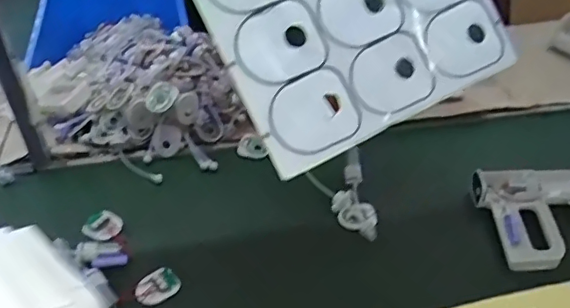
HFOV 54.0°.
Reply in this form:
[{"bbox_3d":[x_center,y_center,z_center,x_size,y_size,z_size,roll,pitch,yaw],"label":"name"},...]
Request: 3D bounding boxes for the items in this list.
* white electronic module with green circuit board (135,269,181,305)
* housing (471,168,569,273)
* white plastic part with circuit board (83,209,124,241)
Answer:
[{"bbox_3d":[-0.183,0.191,0.805,0.061,0.010,0.049,-32,49,-31],"label":"white electronic module with green circuit board"},{"bbox_3d":[0.414,0.100,0.868,0.222,0.051,0.186,0,40,2],"label":"housing"},{"bbox_3d":[-0.293,0.115,0.908,0.059,0.016,0.053,21,45,25],"label":"white plastic part with circuit board"}]

